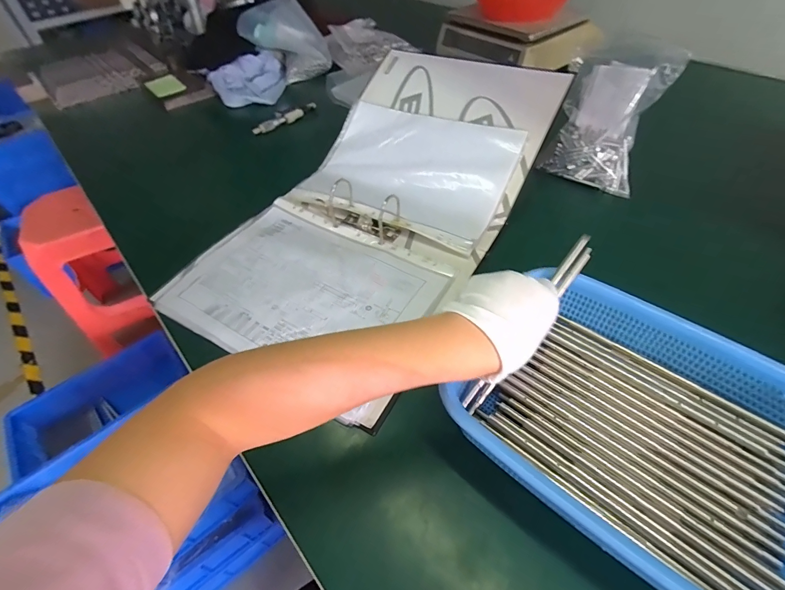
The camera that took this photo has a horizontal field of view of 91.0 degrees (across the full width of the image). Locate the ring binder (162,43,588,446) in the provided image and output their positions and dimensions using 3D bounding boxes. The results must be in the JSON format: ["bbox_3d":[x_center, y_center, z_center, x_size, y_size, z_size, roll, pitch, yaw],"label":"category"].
[{"bbox_3d":[-0.012,-0.151,0.553,0.326,0.098,0.589,24,55,22],"label":"ring binder"}]

